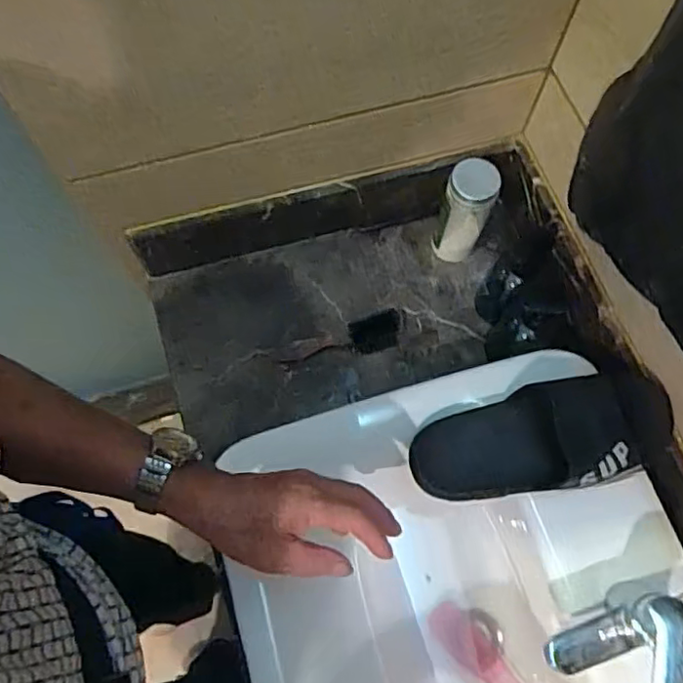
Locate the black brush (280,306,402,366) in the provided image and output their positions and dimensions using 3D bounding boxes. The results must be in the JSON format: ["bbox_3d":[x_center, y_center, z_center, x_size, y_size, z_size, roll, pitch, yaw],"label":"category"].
[{"bbox_3d":[-0.001,-0.001,0.768,0.157,0.020,0.046,-13,71,-6],"label":"black brush"}]

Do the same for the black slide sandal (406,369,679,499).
[{"bbox_3d":[0.207,0.103,0.623,0.267,0.066,0.108,-16,72,6],"label":"black slide sandal"}]

